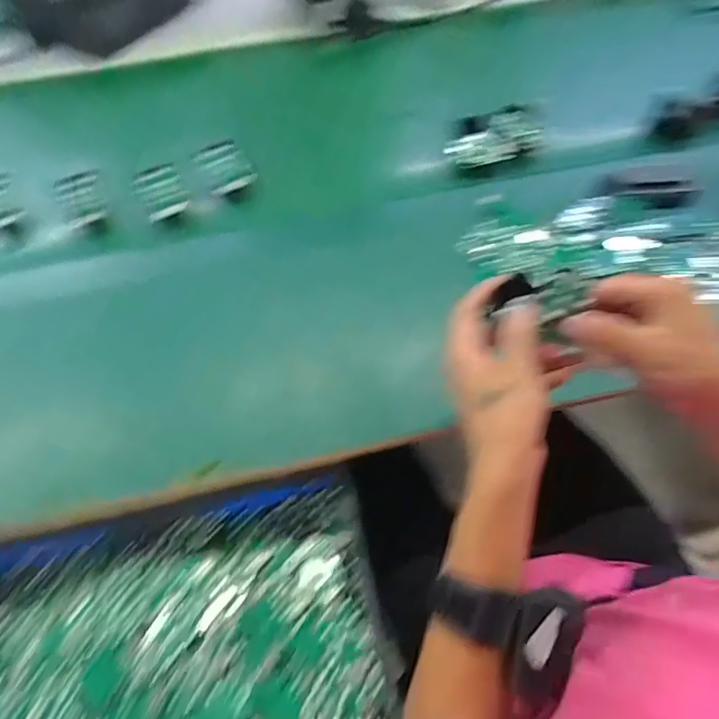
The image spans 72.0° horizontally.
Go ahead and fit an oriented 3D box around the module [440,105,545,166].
[{"bbox_3d":[0.172,-0.285,0.632,0.129,0.020,0.062,-25,62,-12],"label":"module"}]

